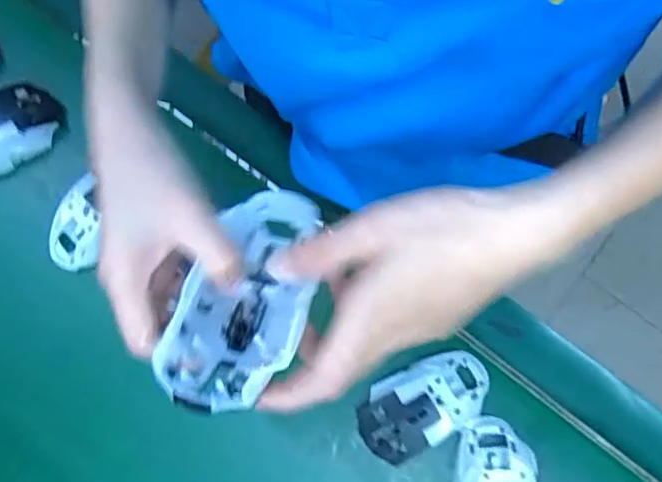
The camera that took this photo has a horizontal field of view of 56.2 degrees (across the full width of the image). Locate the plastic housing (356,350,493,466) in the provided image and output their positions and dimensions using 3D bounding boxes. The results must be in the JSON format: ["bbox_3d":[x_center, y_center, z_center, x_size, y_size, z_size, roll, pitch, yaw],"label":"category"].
[{"bbox_3d":[0.079,0.135,0.520,0.116,0.035,0.063,-28,77,-7],"label":"plastic housing"}]

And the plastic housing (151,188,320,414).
[{"bbox_3d":[-0.040,0.026,0.305,0.061,0.040,0.112,17,76,4],"label":"plastic housing"}]

